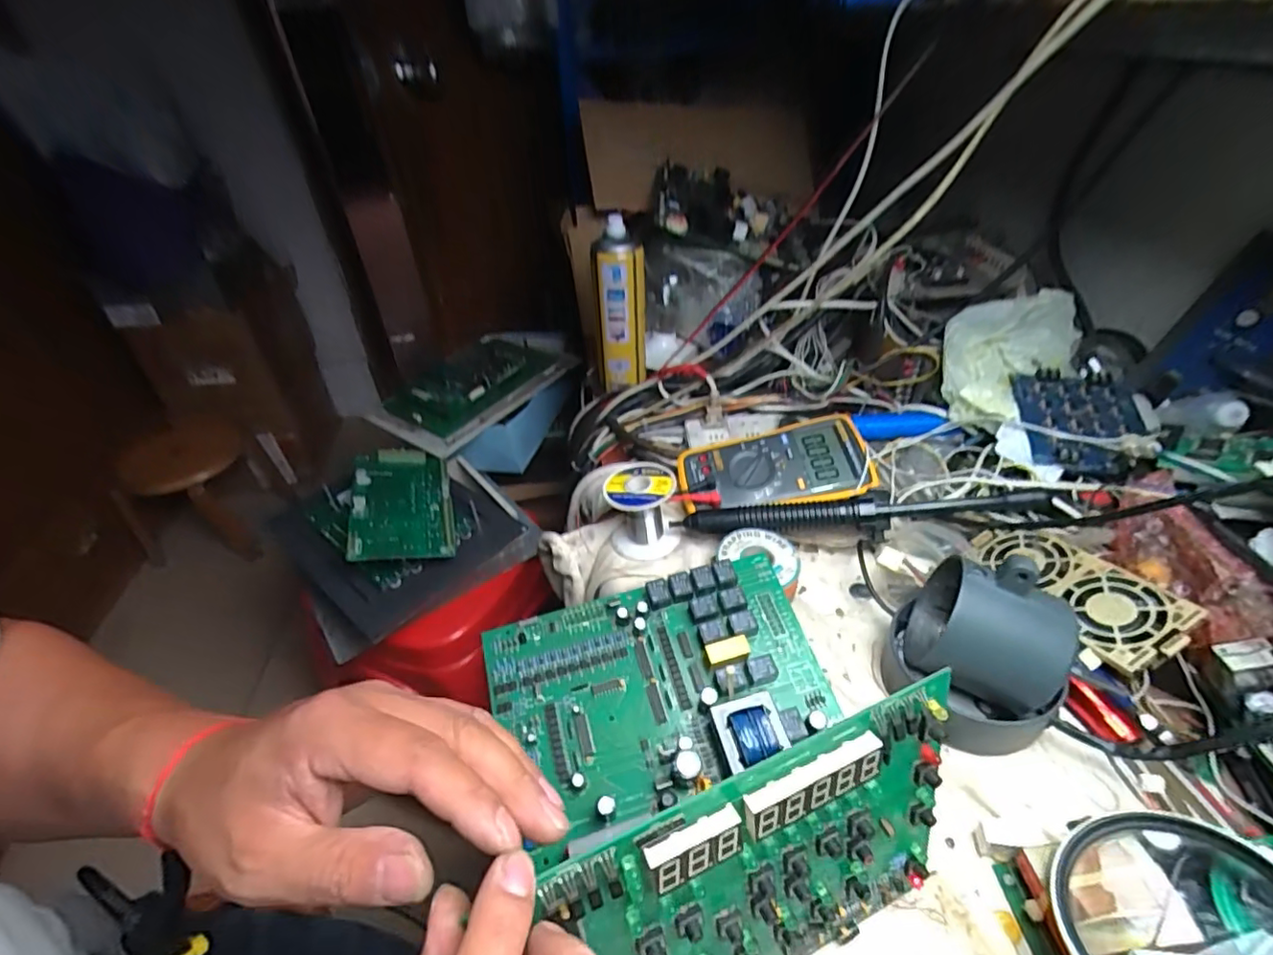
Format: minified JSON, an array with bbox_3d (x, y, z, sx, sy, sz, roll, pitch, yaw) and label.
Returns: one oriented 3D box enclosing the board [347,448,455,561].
[{"bbox_3d":[-0.303,0.028,0.749,0.118,0.013,0.206,1,42,-23],"label":"board"}]

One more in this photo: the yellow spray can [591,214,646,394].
[{"bbox_3d":[-0.020,-0.210,0.731,0.063,0.192,0.068,-4,39,-1],"label":"yellow spray can"}]

